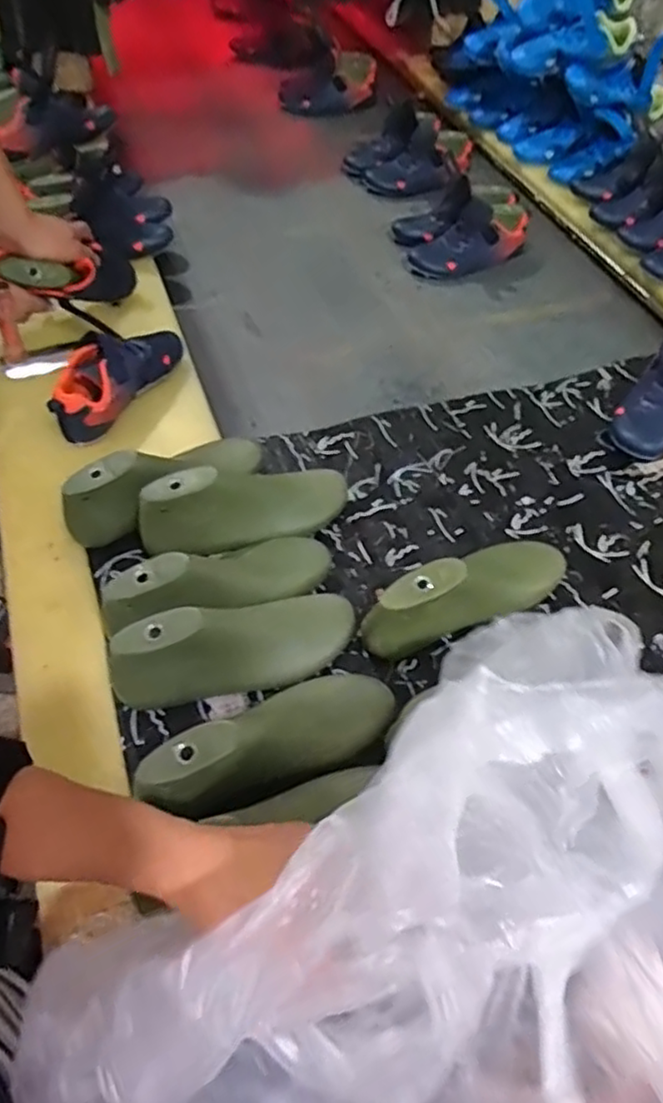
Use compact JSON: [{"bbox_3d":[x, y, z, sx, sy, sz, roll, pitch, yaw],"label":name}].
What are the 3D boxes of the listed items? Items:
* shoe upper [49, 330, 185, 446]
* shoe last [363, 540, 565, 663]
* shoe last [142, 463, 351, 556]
[{"bbox_3d":[-0.266,-0.225,0.823,0.087,0.054,0.216,25,57,15],"label":"shoe upper"},{"bbox_3d":[0.138,0.035,0.649,0.235,0.096,0.080,-29,60,-21],"label":"shoe last"},{"bbox_3d":[-0.088,-0.046,0.692,0.218,0.088,0.070,-14,56,-12],"label":"shoe last"}]

